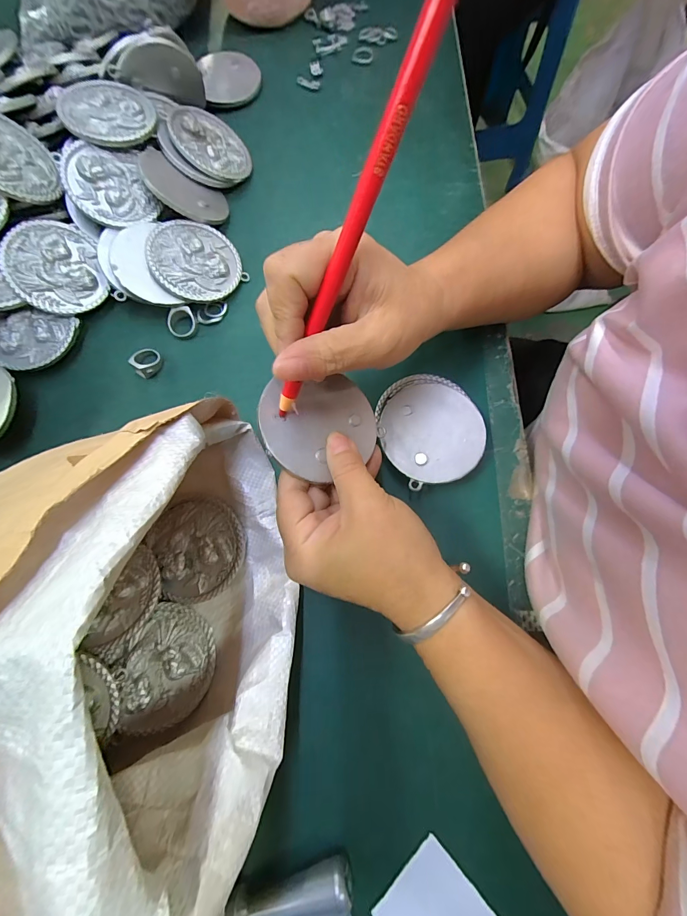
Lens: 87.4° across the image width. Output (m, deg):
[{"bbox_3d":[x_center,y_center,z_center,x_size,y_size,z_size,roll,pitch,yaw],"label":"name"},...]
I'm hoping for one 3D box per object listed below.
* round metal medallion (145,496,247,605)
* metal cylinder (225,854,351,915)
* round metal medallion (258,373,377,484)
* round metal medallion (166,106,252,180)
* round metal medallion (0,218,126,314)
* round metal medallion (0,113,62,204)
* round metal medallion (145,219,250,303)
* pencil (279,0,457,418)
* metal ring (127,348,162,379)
[{"bbox_3d":[-0.103,0.062,0.256,0.065,0.008,0.067,0,75,0],"label":"round metal medallion"},{"bbox_3d":[-0.030,0.245,0.199,0.069,0.014,0.018,-14,75,-3],"label":"metal cylinder"},{"bbox_3d":[-0.013,-0.019,0.218,0.073,0.004,0.061,-10,80,-26],"label":"round metal medallion"},{"bbox_3d":[-0.120,-0.288,0.329,0.070,0.006,0.067,-17,87,-34],"label":"round metal medallion"},{"bbox_3d":[-0.237,-0.156,0.298,0.067,0.007,0.077,-29,102,-24],"label":"round metal medallion"},{"bbox_3d":[-0.260,-0.233,0.275,0.071,0.006,0.069,45,47,-25],"label":"round metal medallion"},{"bbox_3d":[-0.126,-0.169,0.307,0.074,0.008,0.072,-26,90,-25],"label":"round metal medallion"},{"bbox_3d":[-0.002,-0.086,0.158,0.012,0.162,0.008,37,36,10],"label":"pencil"},{"bbox_3d":[-0.166,-0.082,0.302,0.023,0.012,0.025,0,75,0],"label":"metal ring"}]

